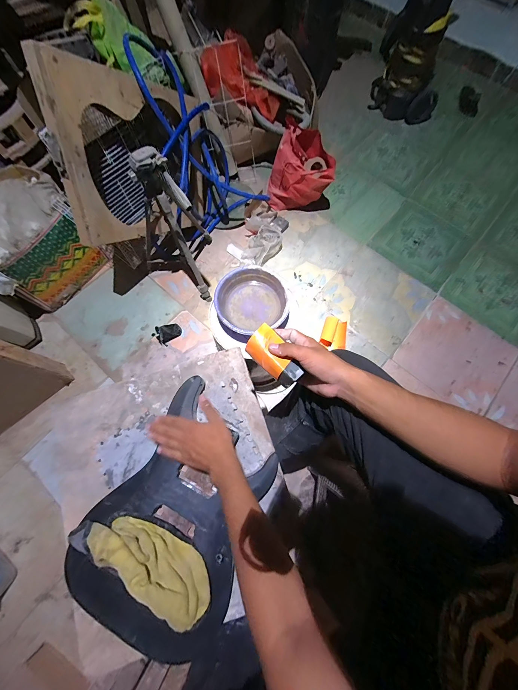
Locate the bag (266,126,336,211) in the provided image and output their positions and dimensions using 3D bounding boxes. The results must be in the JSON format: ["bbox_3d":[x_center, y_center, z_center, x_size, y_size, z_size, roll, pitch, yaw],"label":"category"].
[{"bbox_3d":[0.185,-0.762,1.190,0.283,0.311,0.142,9,72,2],"label":"bag"}]

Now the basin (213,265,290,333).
[{"bbox_3d":[-0.022,-0.120,0.737,0.195,0.061,0.189,0,72,-1],"label":"basin"}]

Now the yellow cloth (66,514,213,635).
[{"bbox_3d":[-0.200,0.363,0.438,0.261,0.056,0.098,27,73,8],"label":"yellow cloth"}]

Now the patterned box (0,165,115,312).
[{"bbox_3d":[-0.889,-0.398,1.022,0.334,0.316,0.392,35,74,10],"label":"patterned box"}]

